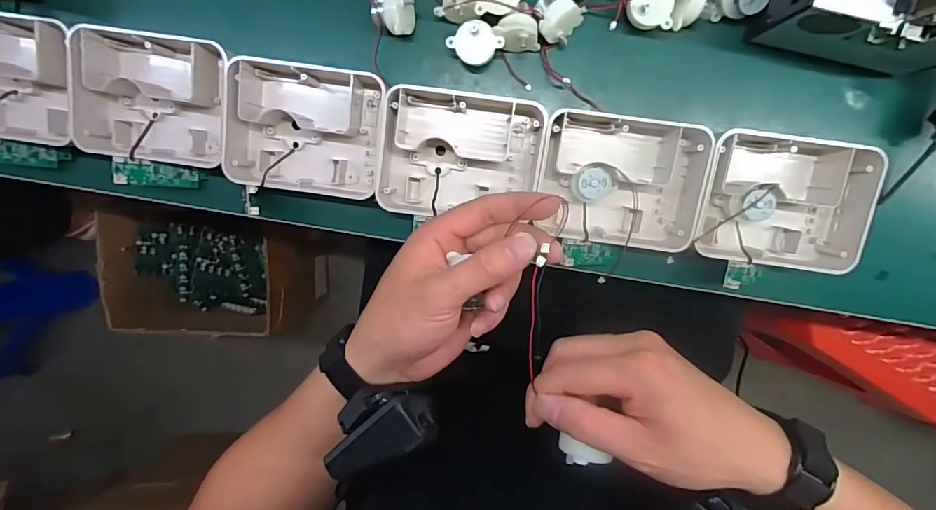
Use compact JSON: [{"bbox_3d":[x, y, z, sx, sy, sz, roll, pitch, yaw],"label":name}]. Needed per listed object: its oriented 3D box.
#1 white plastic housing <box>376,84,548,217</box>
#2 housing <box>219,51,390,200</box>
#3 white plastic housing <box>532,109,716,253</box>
[{"bbox_3d":[-0.005,-0.080,0.375,0.127,0.043,0.098,9,98,3],"label":"white plastic housing"},{"bbox_3d":[-0.131,-0.105,0.376,0.128,0.038,0.106,10,99,3],"label":"housing"},{"bbox_3d":[0.123,-0.059,0.368,0.127,0.043,0.098,9,98,3],"label":"white plastic housing"}]

